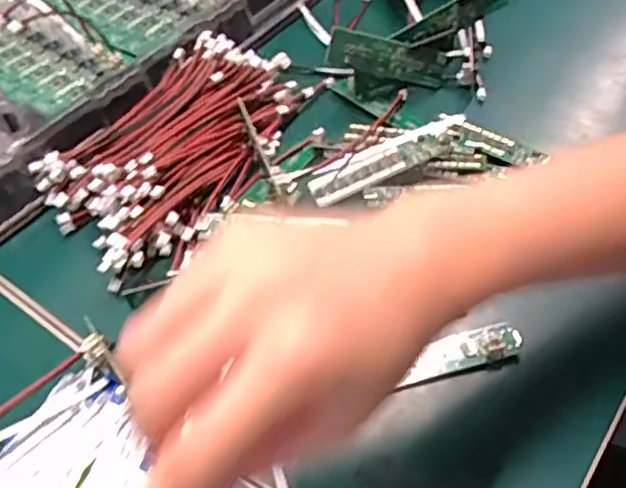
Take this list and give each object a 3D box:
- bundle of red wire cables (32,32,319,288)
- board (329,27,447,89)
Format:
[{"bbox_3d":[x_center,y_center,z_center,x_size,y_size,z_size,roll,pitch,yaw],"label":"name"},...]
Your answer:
[{"bbox_3d":[-0.087,-0.067,0.396,0.112,0.025,0.180,28,60,24],"label":"bundle of red wire cables"},{"bbox_3d":[0.050,-0.122,0.416,0.083,0.024,0.006,7,26,-21],"label":"board"}]

